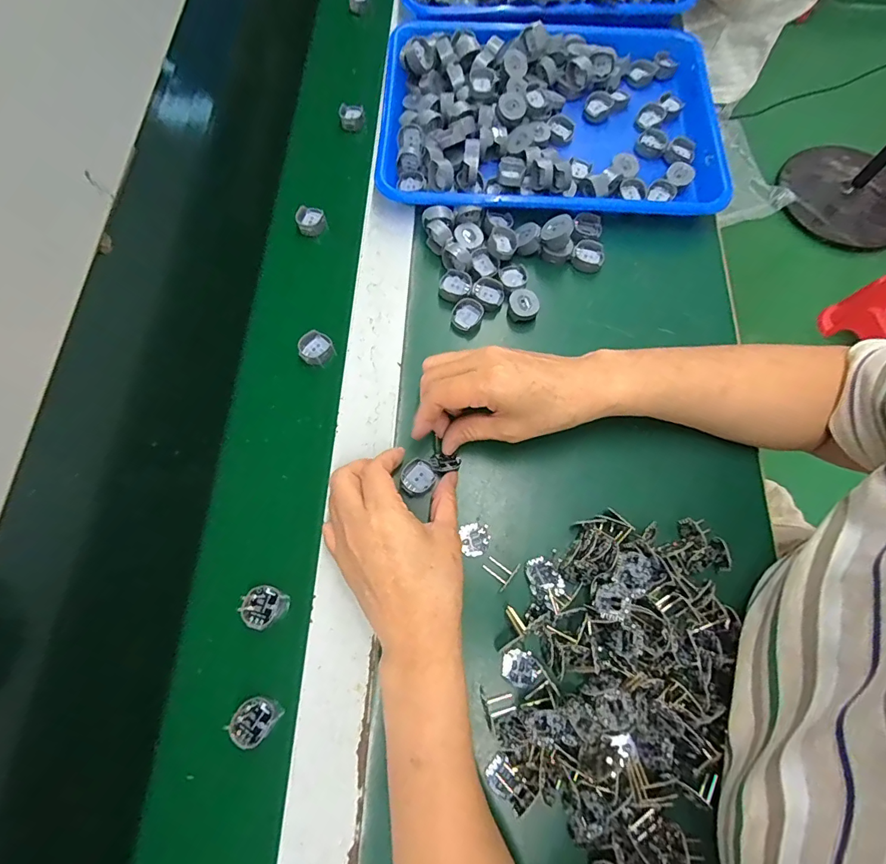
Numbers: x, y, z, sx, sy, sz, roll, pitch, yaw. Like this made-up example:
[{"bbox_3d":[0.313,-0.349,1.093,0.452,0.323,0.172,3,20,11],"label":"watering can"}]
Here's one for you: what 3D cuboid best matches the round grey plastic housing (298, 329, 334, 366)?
[{"bbox_3d":[-0.114,-0.074,0.407,0.028,0.014,0.031,-22,72,-7],"label":"round grey plastic housing"}]

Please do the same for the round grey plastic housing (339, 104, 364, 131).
[{"bbox_3d":[-0.099,-0.345,0.496,0.026,0.013,0.025,-5,70,-1],"label":"round grey plastic housing"}]

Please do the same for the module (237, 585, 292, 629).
[{"bbox_3d":[-0.131,0.128,0.333,0.028,0.019,0.027,0,70,0],"label":"module"}]

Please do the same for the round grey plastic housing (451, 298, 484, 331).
[{"bbox_3d":[0.021,-0.103,0.404,0.026,0.014,0.027,0,70,0],"label":"round grey plastic housing"}]

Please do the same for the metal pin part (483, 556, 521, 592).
[{"bbox_3d":[0.042,0.102,0.335,0.022,0.004,0.023,36,75,13],"label":"metal pin part"}]

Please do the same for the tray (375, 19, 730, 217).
[{"bbox_3d":[0.107,-0.326,0.460,0.330,0.044,0.251,3,70,1],"label":"tray"}]

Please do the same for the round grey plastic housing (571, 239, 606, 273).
[{"bbox_3d":[0.136,-0.164,0.424,0.029,0.012,0.029,0,70,0],"label":"round grey plastic housing"}]

